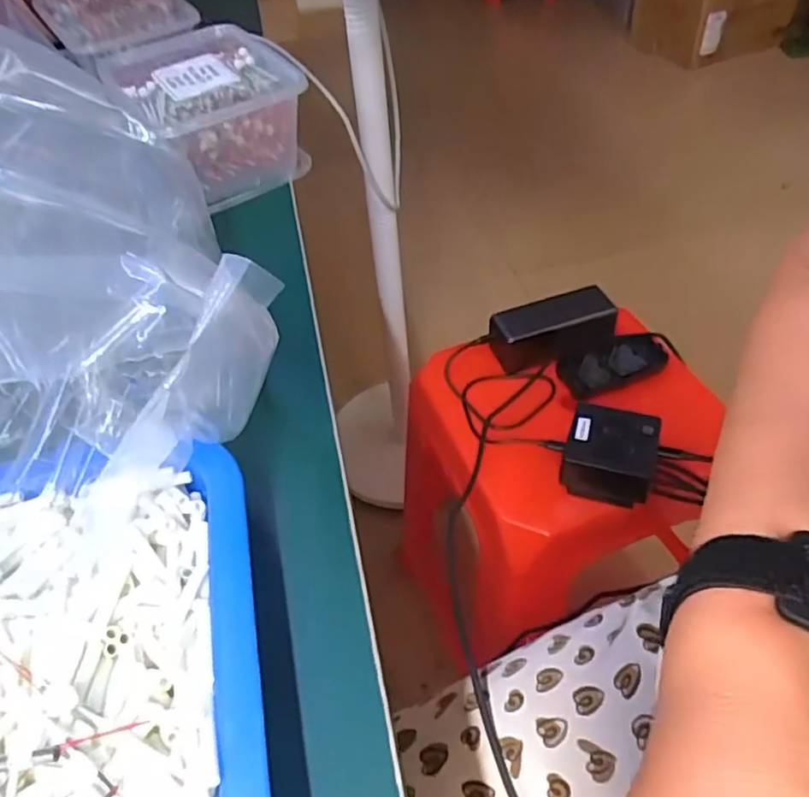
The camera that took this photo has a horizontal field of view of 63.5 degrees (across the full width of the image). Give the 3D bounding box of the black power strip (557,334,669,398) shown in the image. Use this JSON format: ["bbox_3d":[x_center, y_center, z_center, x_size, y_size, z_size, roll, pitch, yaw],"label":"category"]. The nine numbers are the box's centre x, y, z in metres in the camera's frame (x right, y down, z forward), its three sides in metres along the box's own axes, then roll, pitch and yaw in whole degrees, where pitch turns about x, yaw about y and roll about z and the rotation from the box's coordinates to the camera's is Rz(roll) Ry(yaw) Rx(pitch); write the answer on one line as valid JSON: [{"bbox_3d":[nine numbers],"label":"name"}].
[{"bbox_3d":[0.219,-0.039,0.692,0.108,0.021,0.050,-14,47,-6],"label":"black power strip"}]

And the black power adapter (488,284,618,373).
[{"bbox_3d":[0.154,-0.074,0.707,0.121,0.046,0.059,-16,48,-8],"label":"black power adapter"}]

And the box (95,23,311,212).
[{"bbox_3d":[-0.157,-0.224,0.512,0.118,0.071,0.182,-27,50,-18],"label":"box"}]

